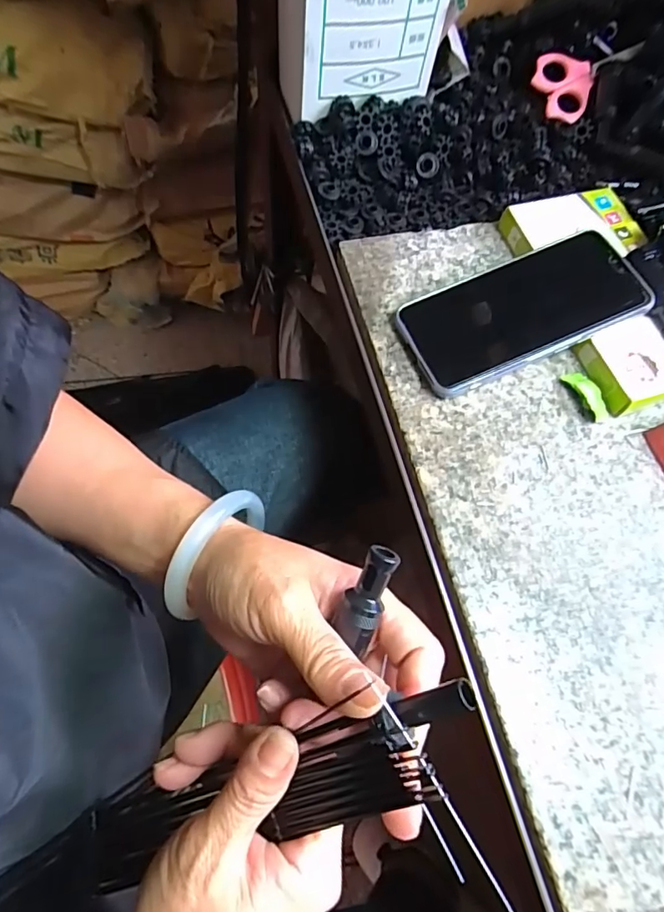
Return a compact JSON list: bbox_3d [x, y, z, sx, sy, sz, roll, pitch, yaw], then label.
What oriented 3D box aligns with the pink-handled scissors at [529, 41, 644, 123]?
[{"bbox_3d":[0.223,-0.321,0.442,0.099,0.009,0.058,-12,91,-6],"label":"pink-handled scissors"}]

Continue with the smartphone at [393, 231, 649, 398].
[{"bbox_3d":[0.128,-0.099,0.345,0.159,0.009,0.074,-23,69,-4],"label":"smartphone"}]

